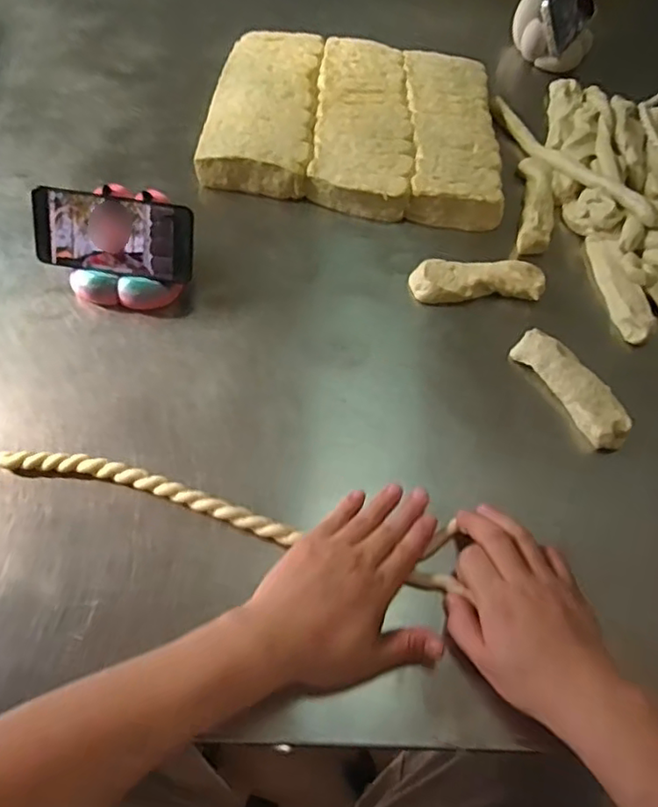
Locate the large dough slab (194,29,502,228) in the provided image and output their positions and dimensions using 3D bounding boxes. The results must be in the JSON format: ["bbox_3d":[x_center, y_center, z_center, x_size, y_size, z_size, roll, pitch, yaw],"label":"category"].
[{"bbox_3d":[0.034,-0.351,0.760,0.354,0.050,0.278,9,59,0],"label":"large dough slab"}]

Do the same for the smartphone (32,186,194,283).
[{"bbox_3d":[-0.212,-0.166,0.606,0.159,0.073,0.014,9,21,6],"label":"smartphone"}]

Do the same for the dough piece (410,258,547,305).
[{"bbox_3d":[0.159,-0.130,0.655,0.139,0.027,0.045,0,60,-5],"label":"dough piece"}]

